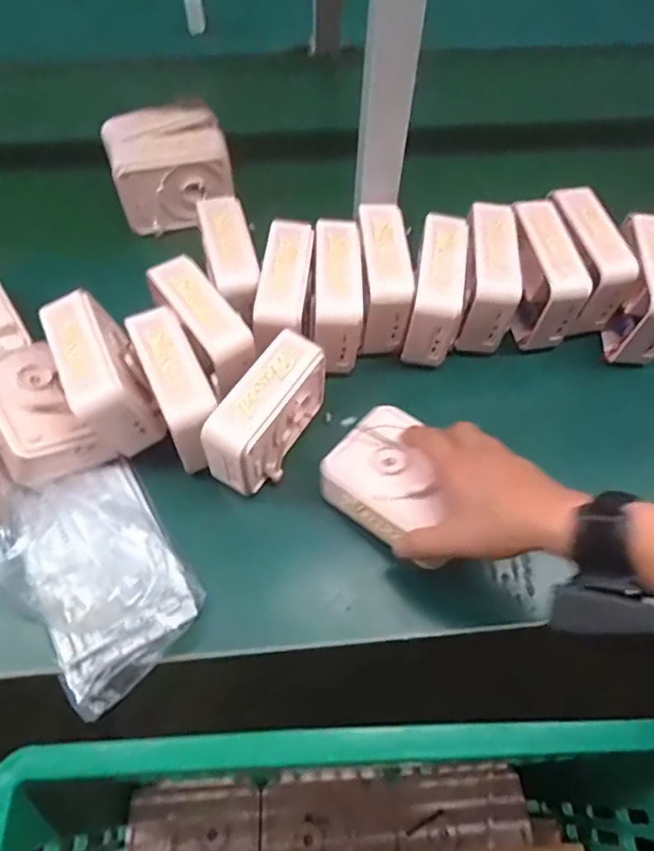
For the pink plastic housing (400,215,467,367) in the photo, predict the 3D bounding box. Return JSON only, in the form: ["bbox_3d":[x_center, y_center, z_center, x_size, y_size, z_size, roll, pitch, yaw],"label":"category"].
[{"bbox_3d":[0.109,-0.134,0.601,0.046,0.093,0.116,11,60,5],"label":"pink plastic housing"}]

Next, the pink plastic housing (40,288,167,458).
[{"bbox_3d":[-0.195,-0.044,0.523,0.062,0.083,0.126,-25,64,-15],"label":"pink plastic housing"}]

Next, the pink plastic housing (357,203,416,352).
[{"bbox_3d":[0.055,-0.148,0.603,0.047,0.087,0.122,-3,60,-3],"label":"pink plastic housing"}]

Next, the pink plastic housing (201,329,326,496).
[{"bbox_3d":[-0.049,-0.010,0.522,0.046,0.091,0.126,31,63,15],"label":"pink plastic housing"}]

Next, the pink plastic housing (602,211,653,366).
[{"bbox_3d":[0.319,-0.136,0.607,0.050,0.099,0.114,4,60,1],"label":"pink plastic housing"}]

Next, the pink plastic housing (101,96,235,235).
[{"bbox_3d":[-0.180,-0.296,0.694,0.123,0.095,0.094,-15,61,-10],"label":"pink plastic housing"}]

